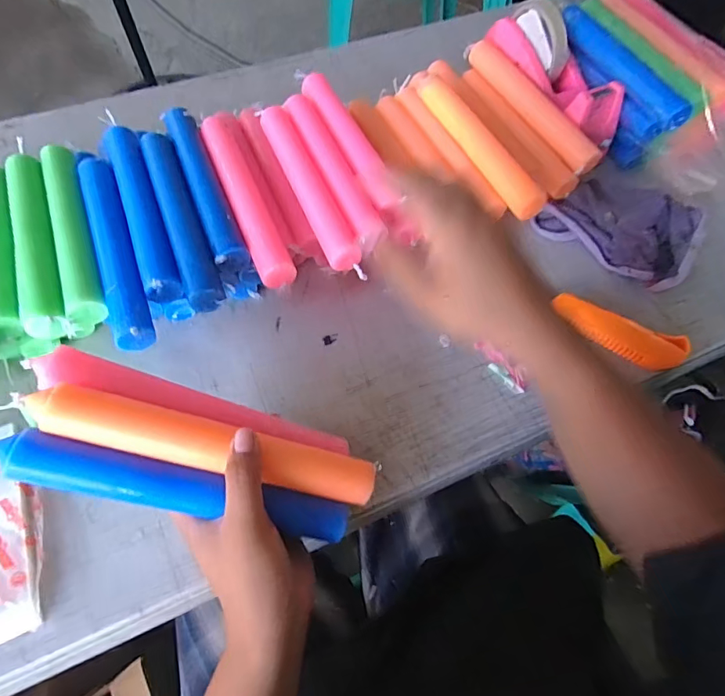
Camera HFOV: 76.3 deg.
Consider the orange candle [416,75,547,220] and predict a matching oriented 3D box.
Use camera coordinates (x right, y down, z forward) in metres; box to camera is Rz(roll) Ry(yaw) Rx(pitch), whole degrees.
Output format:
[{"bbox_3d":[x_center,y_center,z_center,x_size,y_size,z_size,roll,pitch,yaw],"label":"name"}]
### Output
[{"bbox_3d":[0.109,-0.207,0.458,0.028,0.022,0.214,-21,64,-13],"label":"orange candle"}]

